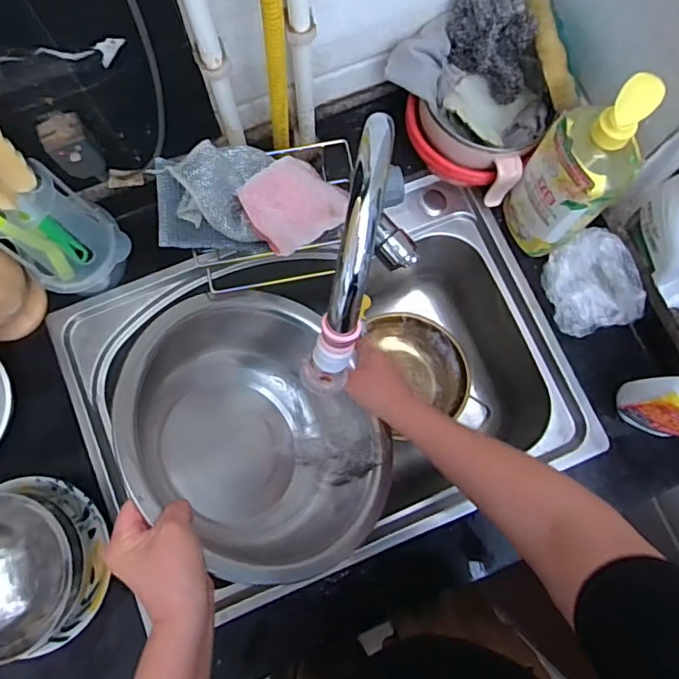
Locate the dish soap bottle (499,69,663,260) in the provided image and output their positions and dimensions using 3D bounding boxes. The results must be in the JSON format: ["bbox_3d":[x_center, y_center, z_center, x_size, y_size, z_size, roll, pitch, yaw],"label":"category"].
[{"bbox_3d":[0.254,-0.178,0.580,0.065,0.259,0.095,-34,81,-7],"label":"dish soap bottle"}]

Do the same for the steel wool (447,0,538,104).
[{"bbox_3d":[0.173,-0.338,0.609,0.113,0.097,0.062,30,80,5],"label":"steel wool"}]

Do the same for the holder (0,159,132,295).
[{"bbox_3d":[-0.305,-0.108,0.601,0.108,0.179,0.062,-39,82,-8],"label":"holder"}]

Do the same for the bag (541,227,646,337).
[{"bbox_3d":[0.311,-0.072,0.672,0.090,0.058,0.120,-15,79,-4],"label":"bag"}]

